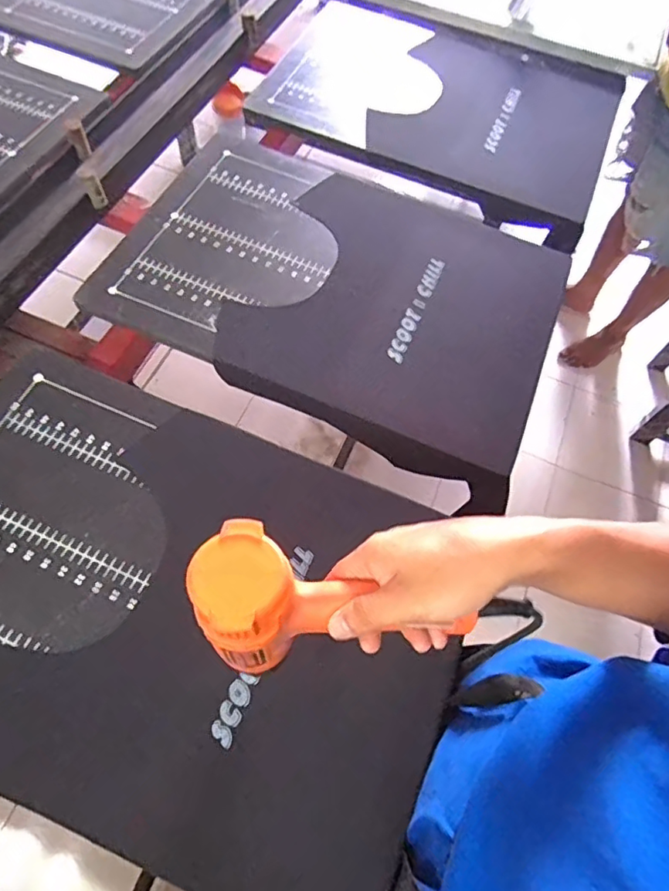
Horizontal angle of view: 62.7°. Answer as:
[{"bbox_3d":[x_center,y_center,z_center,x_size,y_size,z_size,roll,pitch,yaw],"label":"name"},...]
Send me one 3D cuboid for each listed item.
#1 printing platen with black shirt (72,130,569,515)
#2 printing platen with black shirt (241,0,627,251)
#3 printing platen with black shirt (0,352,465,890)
[{"bbox_3d":[0.011,-0.225,0.771,0.603,0.055,0.408,24,66,5],"label":"printing platen with black shirt"},{"bbox_3d":[0.188,-0.629,1.004,0.617,0.058,0.460,24,63,7],"label":"printing platen with black shirt"},{"bbox_3d":[-0.170,0.154,0.559,0.601,0.044,0.413,23,63,7],"label":"printing platen with black shirt"}]

